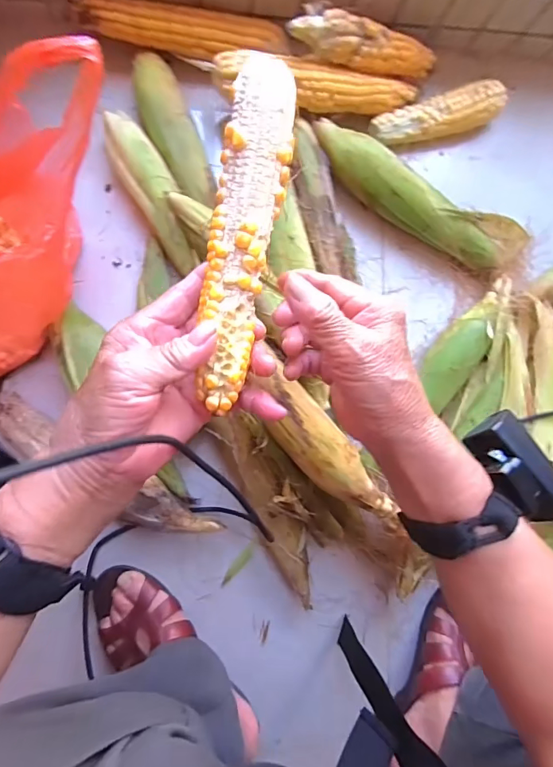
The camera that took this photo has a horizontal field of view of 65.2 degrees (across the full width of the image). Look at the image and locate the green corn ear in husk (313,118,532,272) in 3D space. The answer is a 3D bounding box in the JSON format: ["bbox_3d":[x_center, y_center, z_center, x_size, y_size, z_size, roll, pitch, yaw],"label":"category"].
[{"bbox_3d":[0.157,-0.197,0.473,0.260,0.062,0.063,25,87,-6],"label":"green corn ear in husk"}]

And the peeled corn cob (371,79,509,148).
[{"bbox_3d":[0.178,-0.293,0.483,0.148,0.042,0.041,-20,93,-6],"label":"peeled corn cob"}]

